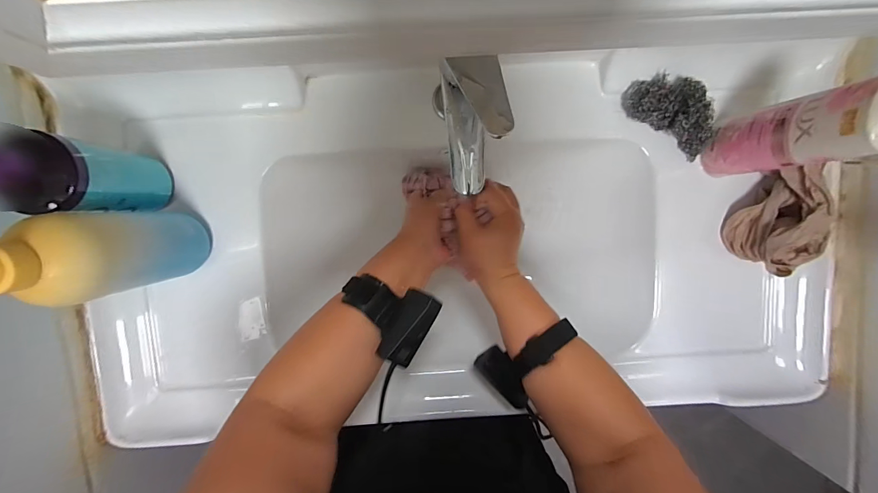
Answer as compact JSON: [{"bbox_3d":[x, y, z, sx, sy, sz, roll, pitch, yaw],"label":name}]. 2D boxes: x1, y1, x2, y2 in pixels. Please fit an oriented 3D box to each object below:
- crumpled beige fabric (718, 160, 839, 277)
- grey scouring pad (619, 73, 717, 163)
[{"bbox_3d":[0.397,-0.035,0.439,0.076,0.071,0.119,-12,96,0],"label":"crumpled beige fabric"},{"bbox_3d":[0.282,-0.164,0.444,0.114,0.038,0.068,29,95,-4],"label":"grey scouring pad"}]

